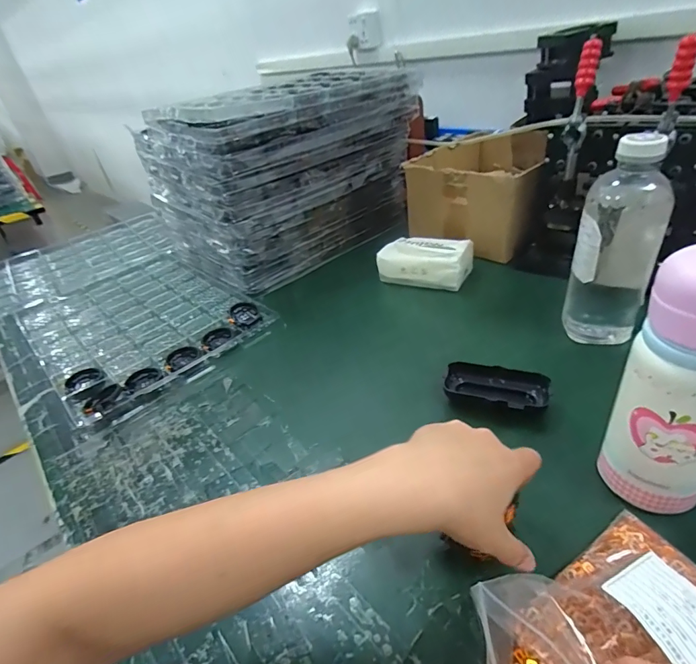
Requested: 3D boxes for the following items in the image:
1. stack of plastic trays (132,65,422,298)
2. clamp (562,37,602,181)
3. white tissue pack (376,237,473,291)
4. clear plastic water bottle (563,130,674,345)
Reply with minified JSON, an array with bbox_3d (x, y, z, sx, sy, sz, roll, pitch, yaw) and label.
[{"bbox_3d":[-0.117,-0.314,0.826,0.271,0.284,0.429,26,47,38],"label":"stack of plastic trays"},{"bbox_3d":[0.307,-0.289,0.555,0.026,0.162,0.039,9,40,24],"label":"clamp"},{"bbox_3d":[0.131,-0.119,0.705,0.147,0.057,0.084,12,40,26],"label":"white tissue pack"},{"bbox_3d":[0.309,-0.094,0.479,0.085,0.234,0.081,17,42,31],"label":"clear plastic water bottle"}]

